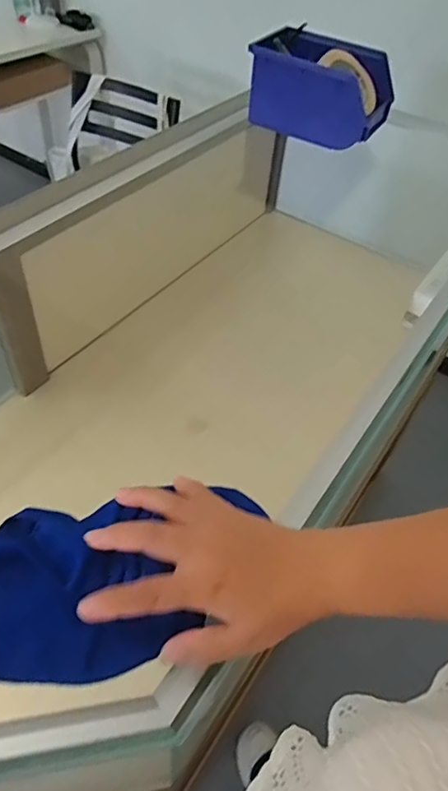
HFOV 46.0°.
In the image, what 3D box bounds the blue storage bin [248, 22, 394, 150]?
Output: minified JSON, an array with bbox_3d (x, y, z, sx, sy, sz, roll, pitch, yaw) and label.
[{"bbox_3d":[0.158,-0.496,0.862,0.208,0.114,0.150,26,50,18],"label":"blue storage bin"}]

